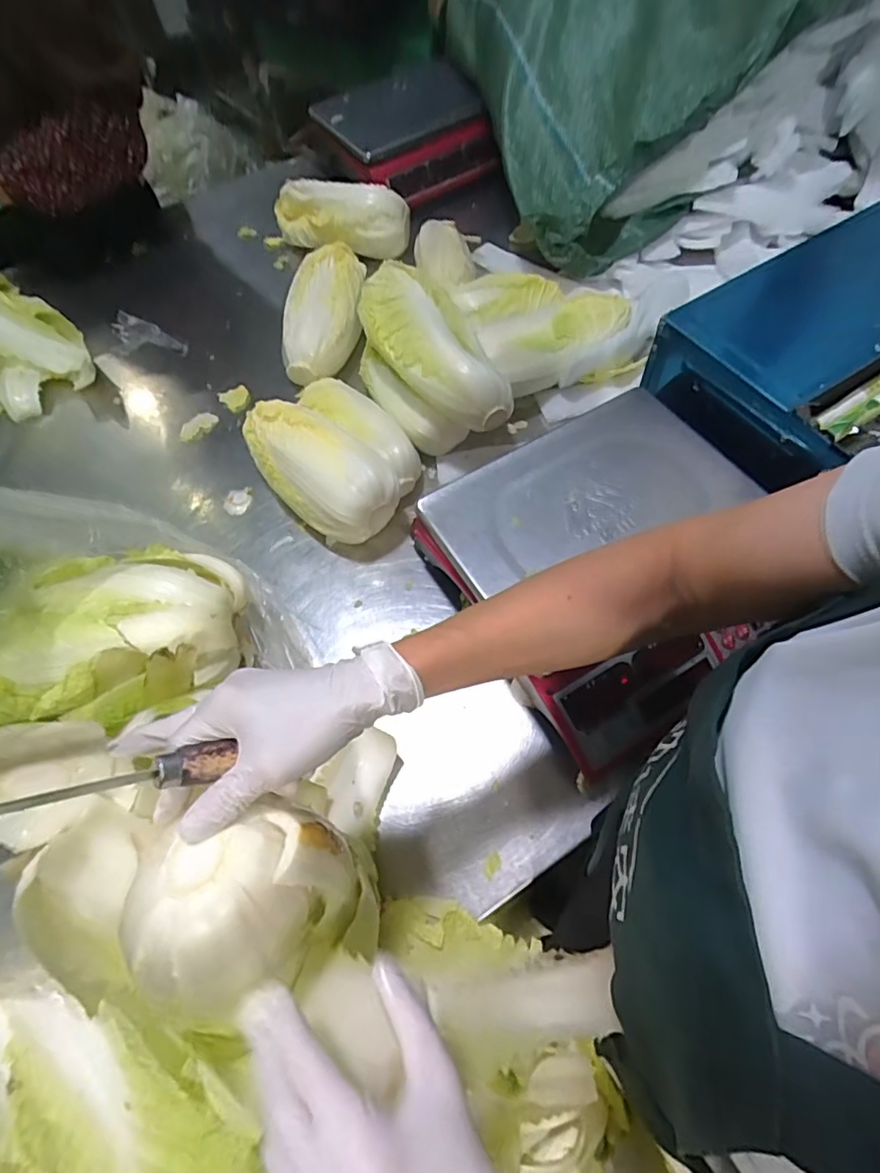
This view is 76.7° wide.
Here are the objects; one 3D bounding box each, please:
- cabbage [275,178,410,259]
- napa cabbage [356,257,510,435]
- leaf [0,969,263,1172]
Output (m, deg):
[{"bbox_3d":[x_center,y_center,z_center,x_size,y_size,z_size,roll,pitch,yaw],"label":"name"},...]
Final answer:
[{"bbox_3d":[-0.173,-0.607,0.914,0.240,0.087,0.092,18,65,13],"label":"cabbage"},{"bbox_3d":[-0.007,-0.281,0.670,0.115,0.099,0.239,-28,64,-11],"label":"napa cabbage"},{"bbox_3d":[-0.273,0.402,0.425,0.272,0.064,0.114,25,67,16],"label":"leaf"}]

